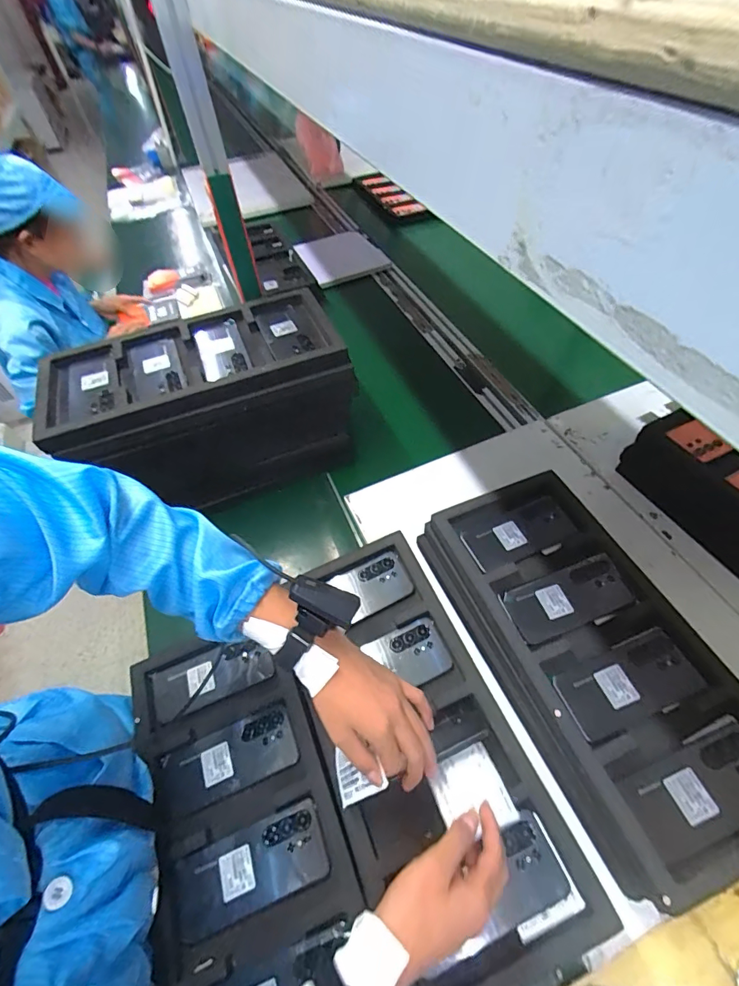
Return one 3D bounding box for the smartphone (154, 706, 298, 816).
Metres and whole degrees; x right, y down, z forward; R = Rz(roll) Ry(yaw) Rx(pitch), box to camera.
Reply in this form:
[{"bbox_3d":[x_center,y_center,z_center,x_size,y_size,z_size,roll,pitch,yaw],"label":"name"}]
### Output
[{"bbox_3d":[-0.185,0.345,0.556,0.176,0.005,0.071,-19,55,-8],"label":"smartphone"}]

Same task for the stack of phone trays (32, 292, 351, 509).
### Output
[{"bbox_3d":[-0.288,-0.146,0.822,0.470,0.273,0.240,-21,55,-10],"label":"stack of phone trays"}]

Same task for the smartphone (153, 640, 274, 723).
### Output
[{"bbox_3d":[-0.227,0.265,0.628,0.161,0.012,0.073,-20,54,-11],"label":"smartphone"}]

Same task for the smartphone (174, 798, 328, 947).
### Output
[{"bbox_3d":[-0.134,0.431,0.494,0.171,0.004,0.072,-20,55,-9],"label":"smartphone"}]

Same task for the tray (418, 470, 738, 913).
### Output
[{"bbox_3d":[0.280,0.189,0.559,0.242,0.057,0.480,-20,54,-11],"label":"tray"}]

